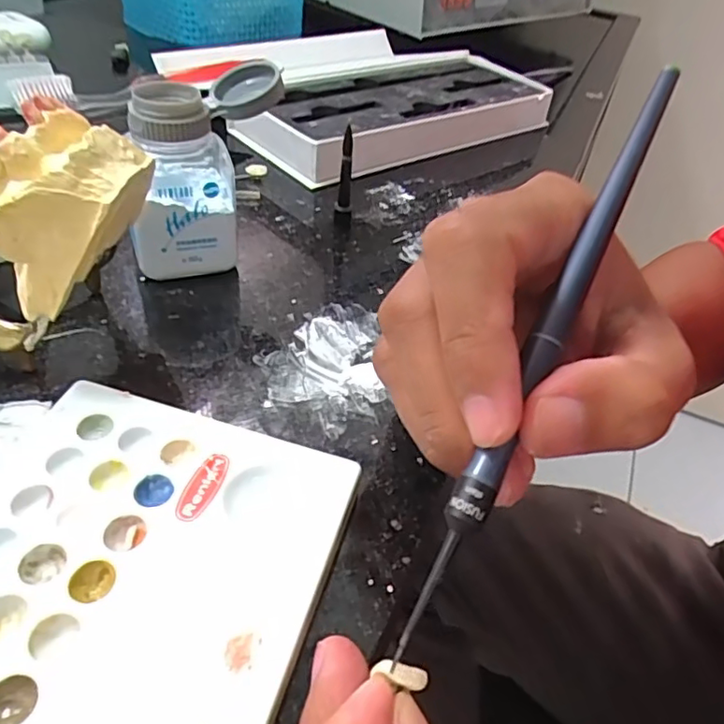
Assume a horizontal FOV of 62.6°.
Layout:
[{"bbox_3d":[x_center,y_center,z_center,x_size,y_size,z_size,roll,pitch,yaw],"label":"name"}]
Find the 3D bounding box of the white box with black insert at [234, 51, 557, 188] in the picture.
[{"bbox_3d":[0.025,-0.167,0.395,0.215,0.029,0.093,-26,52,-32],"label":"white box with black insert"}]

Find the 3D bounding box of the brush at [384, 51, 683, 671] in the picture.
[{"bbox_3d":[0.045,-0.008,0.138,0.008,0.004,0.156,25,76,19],"label":"brush"}]

